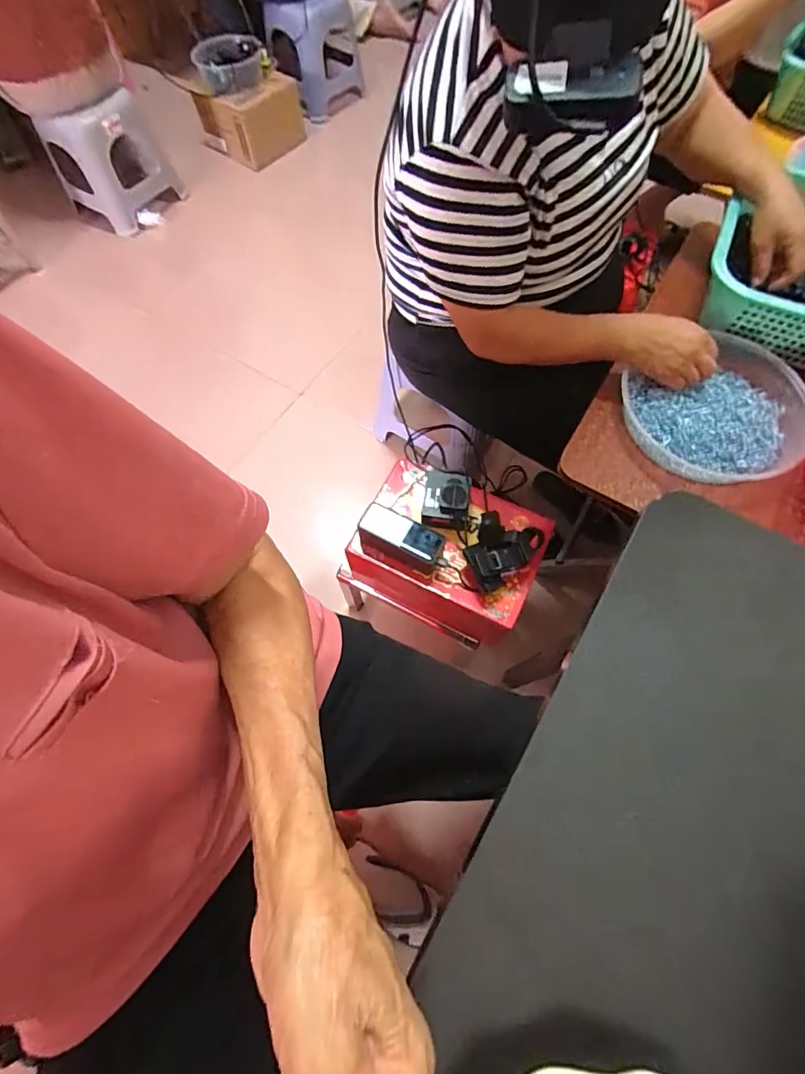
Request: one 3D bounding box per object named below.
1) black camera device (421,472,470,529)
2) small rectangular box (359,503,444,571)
[{"bbox_3d":[0.068,-0.058,0.717,0.070,0.036,0.100,6,66,4],"label":"black camera device"},{"bbox_3d":[-0.001,-0.002,0.696,0.128,0.026,0.054,26,79,4],"label":"small rectangular box"}]

